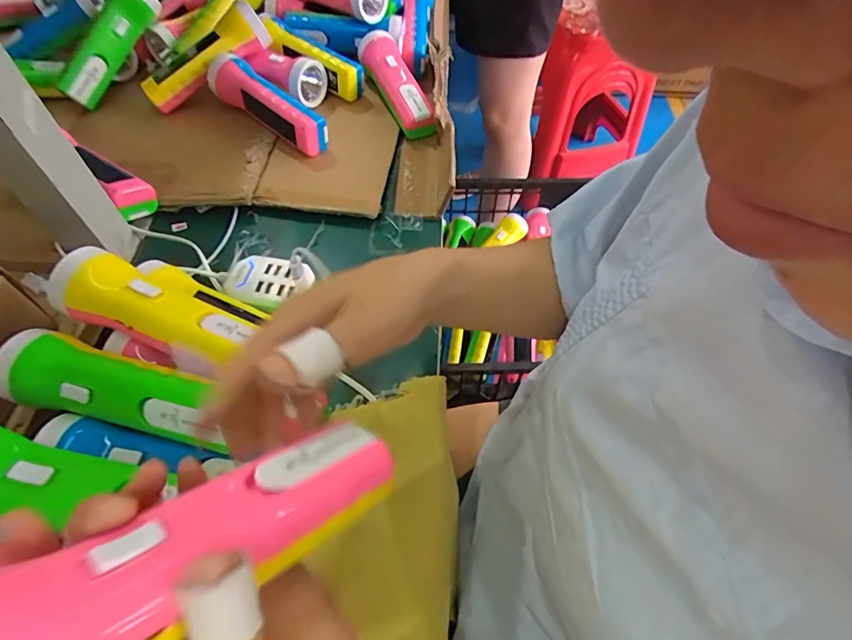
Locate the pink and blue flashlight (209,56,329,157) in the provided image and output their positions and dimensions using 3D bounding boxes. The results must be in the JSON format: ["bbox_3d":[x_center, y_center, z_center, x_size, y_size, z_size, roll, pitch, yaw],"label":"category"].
[{"bbox_3d":[-0.187,-0.254,0.546,0.168,0.059,0.047,39,64,23],"label":"pink and blue flashlight"}]

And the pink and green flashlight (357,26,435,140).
[{"bbox_3d":[-0.038,-0.295,0.586,0.049,0.053,0.166,-19,58,-13],"label":"pink and green flashlight"}]

